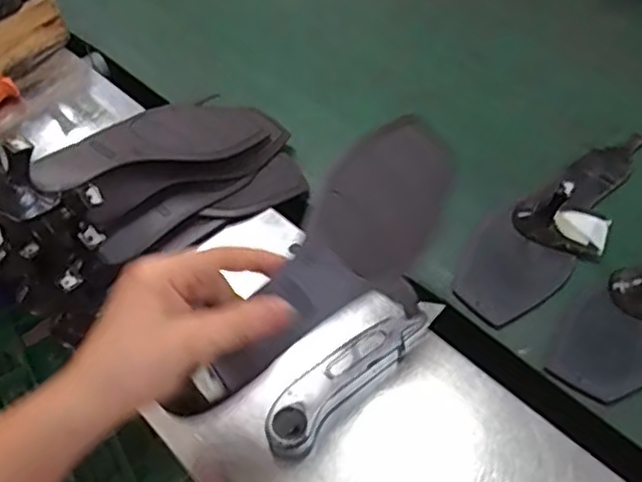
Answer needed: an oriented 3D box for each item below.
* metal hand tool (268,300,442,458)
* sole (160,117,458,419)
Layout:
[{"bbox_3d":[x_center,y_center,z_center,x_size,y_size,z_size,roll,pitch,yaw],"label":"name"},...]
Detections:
[{"bbox_3d":[0.026,0.089,0.467,0.166,0.019,0.037,-40,58,-23],"label":"metal hand tool"},{"bbox_3d":[0.008,0.020,0.416,0.078,0.016,0.245,45,71,-15],"label":"sole"}]

